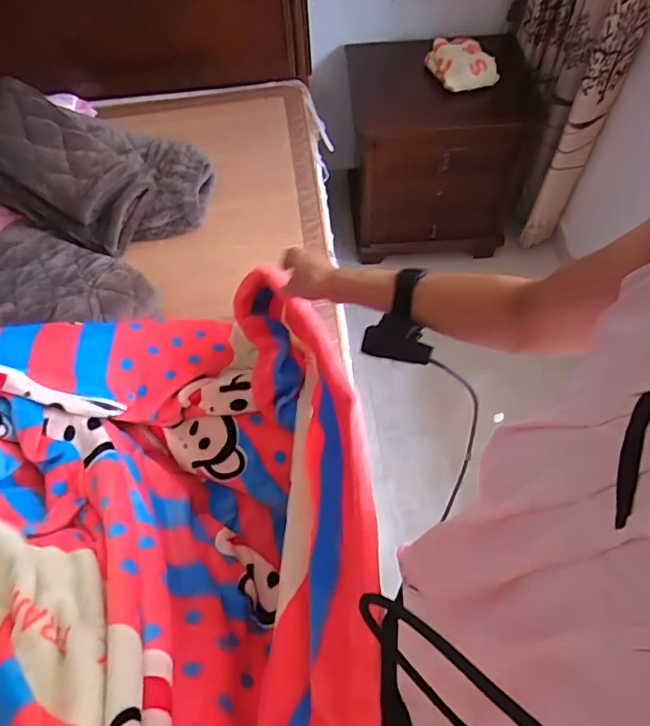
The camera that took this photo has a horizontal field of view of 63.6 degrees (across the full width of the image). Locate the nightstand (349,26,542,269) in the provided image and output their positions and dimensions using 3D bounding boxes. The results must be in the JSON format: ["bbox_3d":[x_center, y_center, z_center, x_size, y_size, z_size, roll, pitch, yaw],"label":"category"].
[{"bbox_3d":[0.326,-0.615,1.544,0.498,0.504,0.339,-4,58,0],"label":"nightstand"}]

